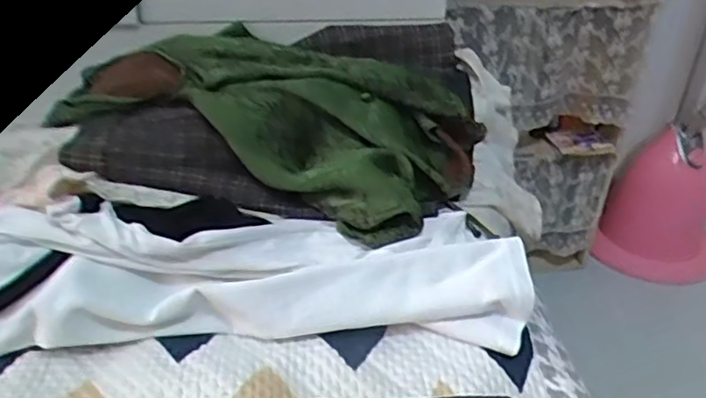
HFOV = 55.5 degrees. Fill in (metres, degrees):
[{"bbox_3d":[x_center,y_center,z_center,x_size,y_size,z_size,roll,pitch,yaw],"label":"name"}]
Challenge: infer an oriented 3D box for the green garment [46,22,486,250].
[{"bbox_3d":[-0.078,-0.105,0.747,0.415,0.088,0.250,17,34,21],"label":"green garment"}]

